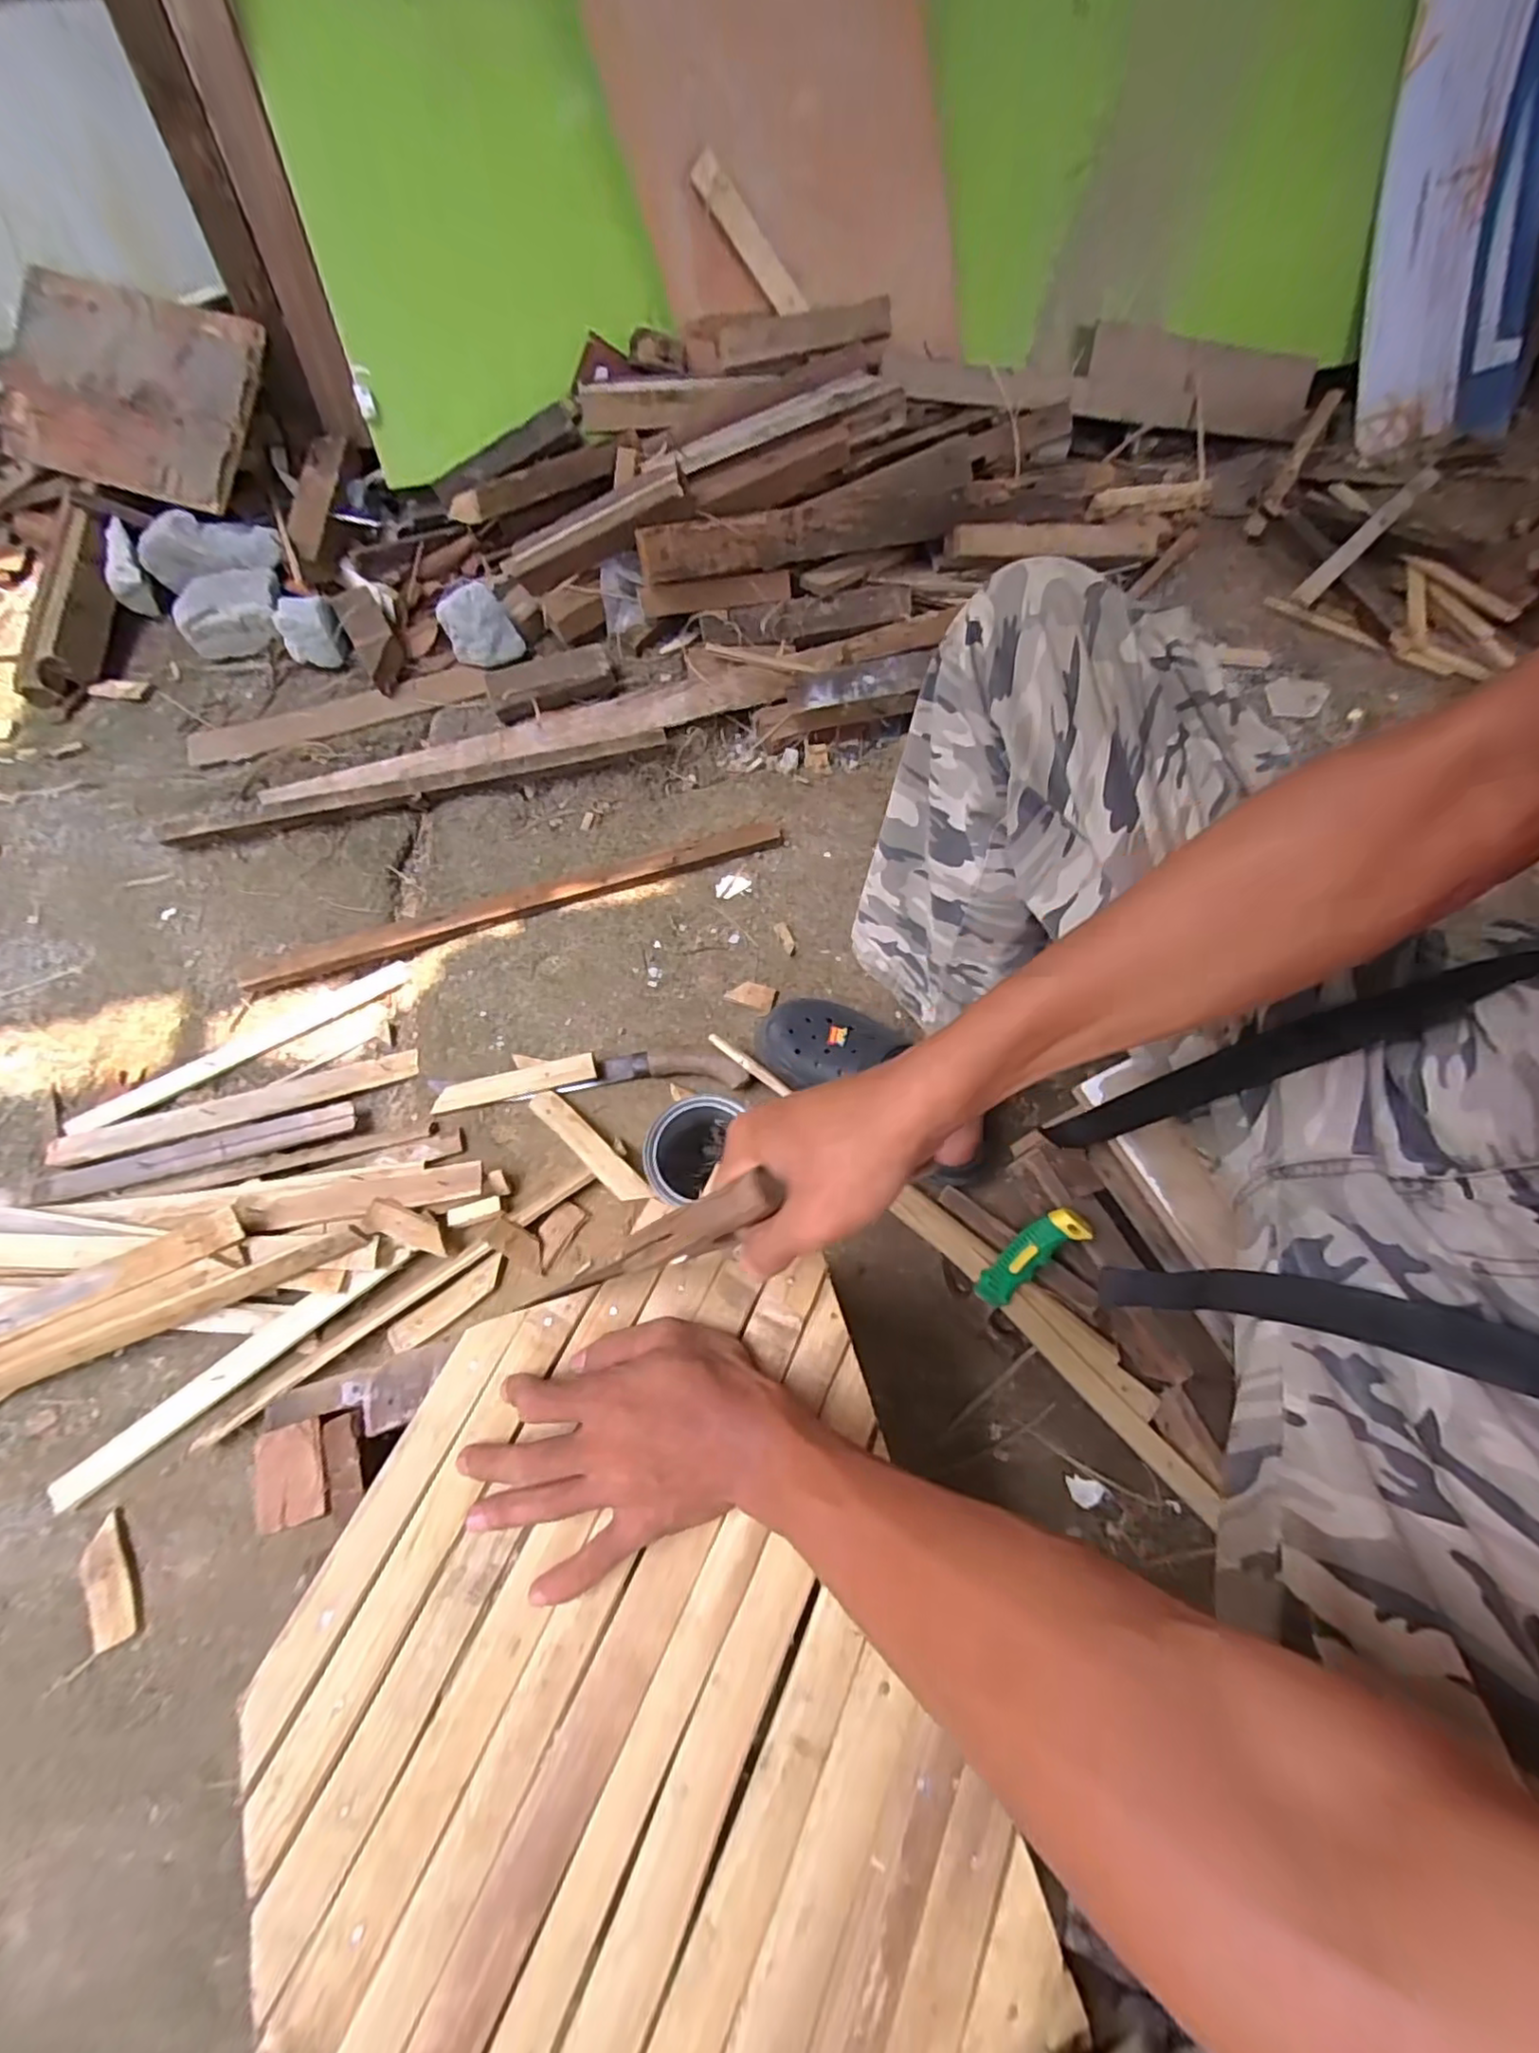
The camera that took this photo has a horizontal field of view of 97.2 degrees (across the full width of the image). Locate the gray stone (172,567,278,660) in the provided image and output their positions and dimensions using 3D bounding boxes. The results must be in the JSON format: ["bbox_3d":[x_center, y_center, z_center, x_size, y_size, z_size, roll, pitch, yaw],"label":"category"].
[{"bbox_3d":[-0.780,-0.601,0.995,0.132,0.077,0.098,-7,68,-3],"label":"gray stone"}]

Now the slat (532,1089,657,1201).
[{"bbox_3d":[-0.187,0.124,0.702,0.178,0.010,0.028,35,72,26],"label":"slat"}]

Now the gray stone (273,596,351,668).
[{"bbox_3d":[-0.662,-0.568,0.991,0.082,0.078,0.083,0,68,0],"label":"gray stone"}]

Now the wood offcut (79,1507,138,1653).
[{"bbox_3d":[-0.576,0.482,0.588,0.032,0.012,0.098,-28,71,-11],"label":"wood offcut"}]

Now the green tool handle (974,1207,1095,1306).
[{"bbox_3d":[0.239,0.214,0.630,0.037,0.020,0.121,45,110,16],"label":"green tool handle"}]

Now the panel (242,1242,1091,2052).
[{"bbox_3d":[-0.079,0.331,0.340,0.335,0.026,0.369,-18,69,-7],"label":"panel"}]

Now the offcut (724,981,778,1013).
[{"bbox_3d":[-0.022,-0.037,0.795,0.057,0.010,0.028,14,69,5],"label":"offcut"}]

